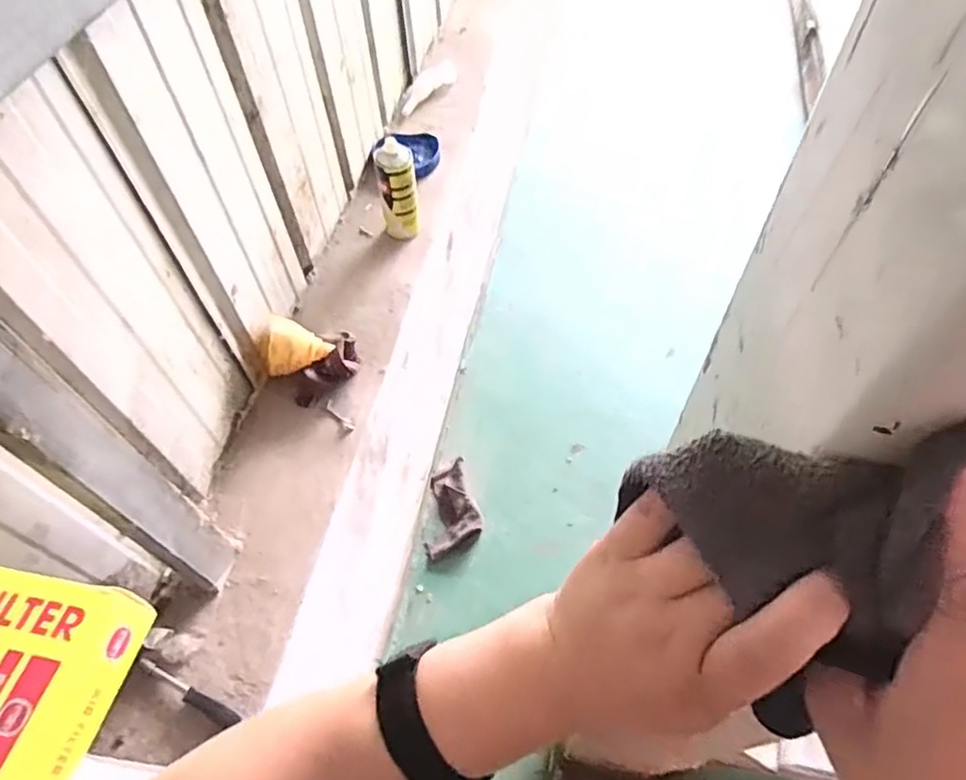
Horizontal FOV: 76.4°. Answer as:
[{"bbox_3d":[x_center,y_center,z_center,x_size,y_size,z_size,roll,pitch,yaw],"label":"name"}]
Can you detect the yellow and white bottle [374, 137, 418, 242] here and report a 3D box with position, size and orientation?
[{"bbox_3d":[-0.150,-0.344,1.068,0.071,0.163,0.057,2,56,2],"label":"yellow and white bottle"}]

